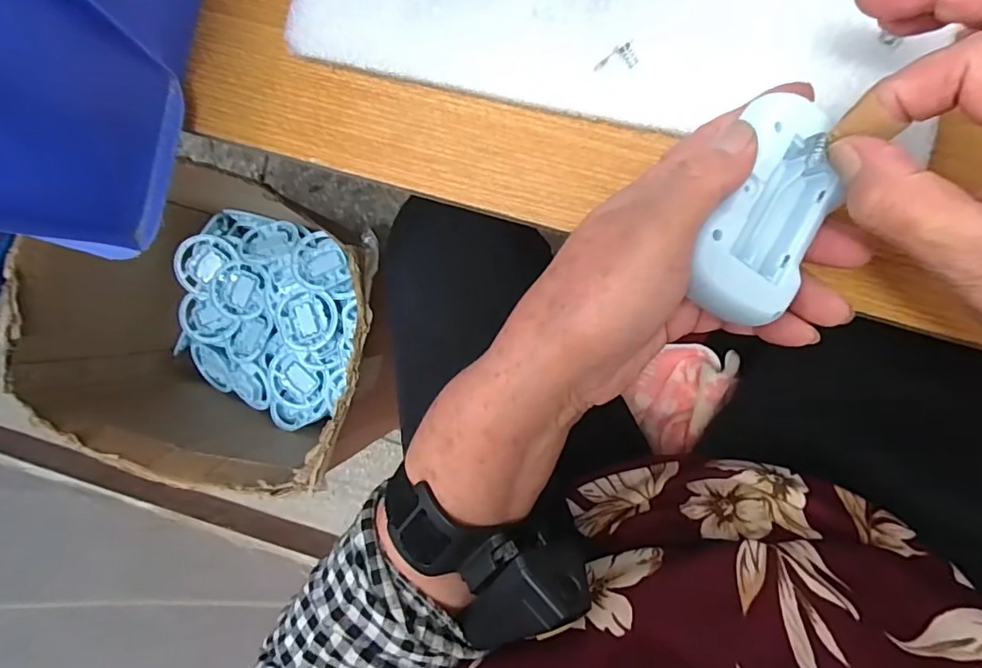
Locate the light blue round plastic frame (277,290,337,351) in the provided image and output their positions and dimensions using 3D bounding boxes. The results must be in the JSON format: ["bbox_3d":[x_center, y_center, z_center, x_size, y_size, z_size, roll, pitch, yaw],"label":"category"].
[{"bbox_3d":[-0.304,-0.022,0.837,0.109,0.013,0.094,-8,93,15],"label":"light blue round plastic frame"}]

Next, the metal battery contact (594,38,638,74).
[{"bbox_3d":[0.058,-0.127,0.236,0.020,0.004,0.011,-23,89,7],"label":"metal battery contact"}]

